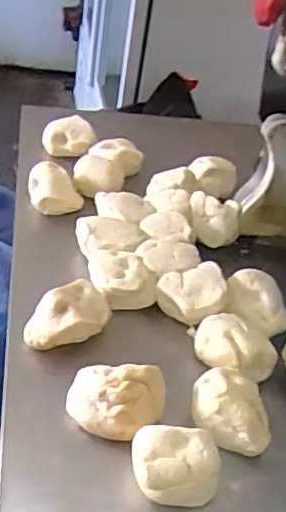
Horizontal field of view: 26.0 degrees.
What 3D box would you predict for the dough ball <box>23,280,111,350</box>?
[{"bbox_3d":[-0.073,0.068,0.631,0.056,0.053,0.086,36,45,28],"label":"dough ball"}]

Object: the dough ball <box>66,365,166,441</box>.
[{"bbox_3d":[-0.024,0.128,0.563,0.080,0.051,0.071,17,39,7],"label":"dough ball"}]

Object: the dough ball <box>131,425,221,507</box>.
[{"bbox_3d":[0.027,0.177,0.517,0.071,0.050,0.052,5,39,-8],"label":"dough ball"}]

